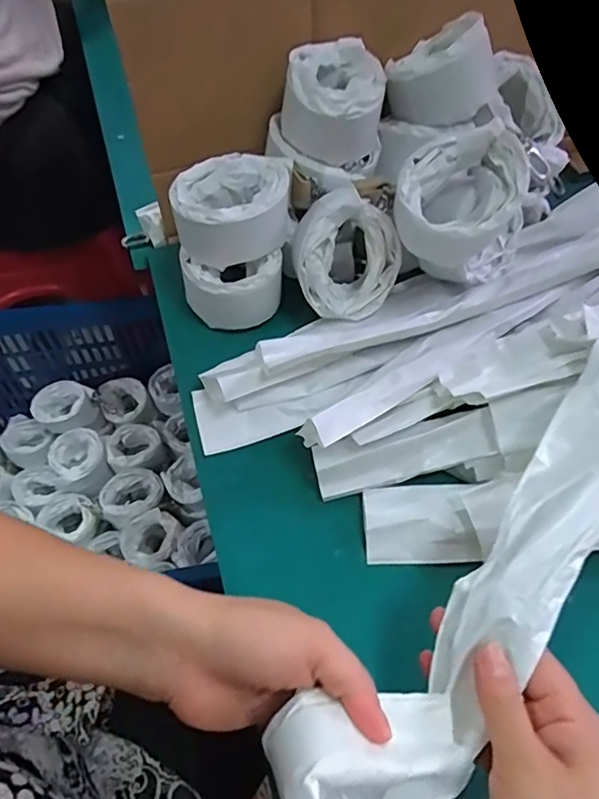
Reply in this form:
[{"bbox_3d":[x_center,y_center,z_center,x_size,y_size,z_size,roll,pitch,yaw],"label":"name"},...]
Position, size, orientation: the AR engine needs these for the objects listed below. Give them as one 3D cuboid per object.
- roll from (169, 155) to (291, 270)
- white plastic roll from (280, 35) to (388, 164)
[{"bbox_3d":[-0.054,-0.160,0.456,0.092,0.053,0.086,1,59,-2],"label":"roll"},{"bbox_3d":[0.027,-0.243,0.452,0.077,0.065,0.095,4,59,0],"label":"white plastic roll"}]

